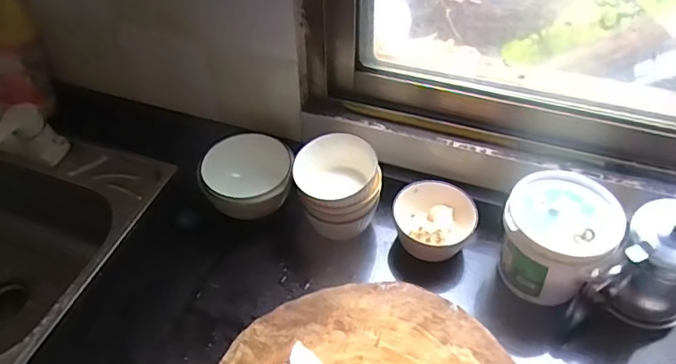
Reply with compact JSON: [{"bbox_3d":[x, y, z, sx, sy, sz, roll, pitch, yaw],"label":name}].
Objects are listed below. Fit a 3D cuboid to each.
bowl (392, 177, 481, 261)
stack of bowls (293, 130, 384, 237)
[{"bbox_3d":[0.129,0.054,0.711,0.104,0.065,0.100,0,47,0],"label":"bowl"},{"bbox_3d":[0.001,0.005,0.708,0.106,0.091,0.102,22,51,20],"label":"stack of bowls"}]

